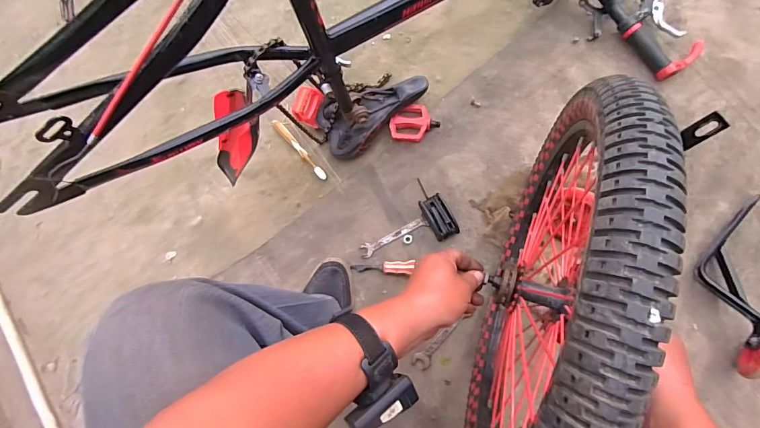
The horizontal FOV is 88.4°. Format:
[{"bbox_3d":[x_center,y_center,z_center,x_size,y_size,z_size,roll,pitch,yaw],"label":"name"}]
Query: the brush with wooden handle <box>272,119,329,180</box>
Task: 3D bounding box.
[{"bbox_3d":[-0.170,-0.137,0.812,0.017,0.017,0.176,-42,78,2],"label":"brush with wooden handle"}]

